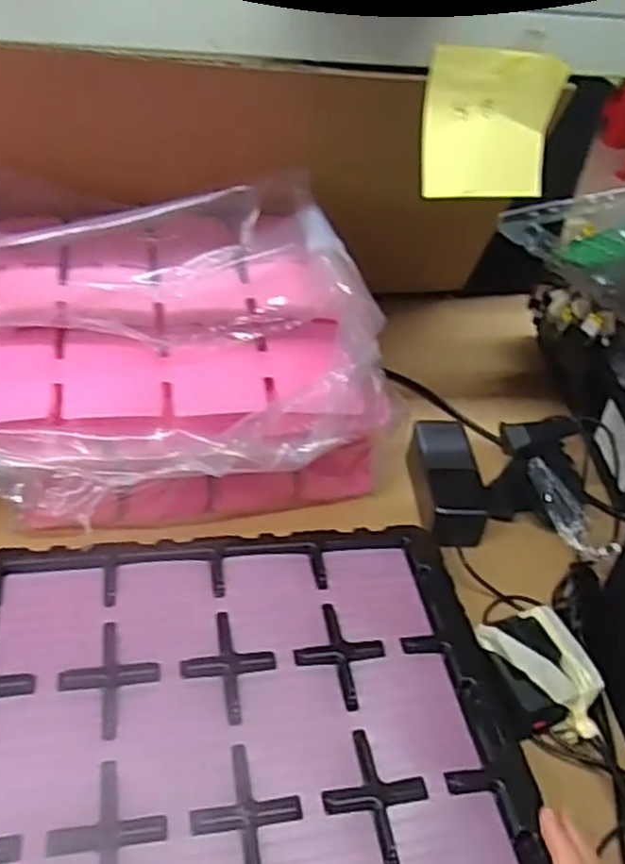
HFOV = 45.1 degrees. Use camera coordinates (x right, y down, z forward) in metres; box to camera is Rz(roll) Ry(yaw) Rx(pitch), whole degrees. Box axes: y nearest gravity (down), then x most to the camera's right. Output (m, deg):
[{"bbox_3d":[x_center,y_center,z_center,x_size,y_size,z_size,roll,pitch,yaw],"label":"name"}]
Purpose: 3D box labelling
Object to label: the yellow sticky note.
[{"bbox_3d":[0.099,-0.169,0.417,0.076,0.072,0.027,-1,41,-10],"label":"yellow sticky note"}]

